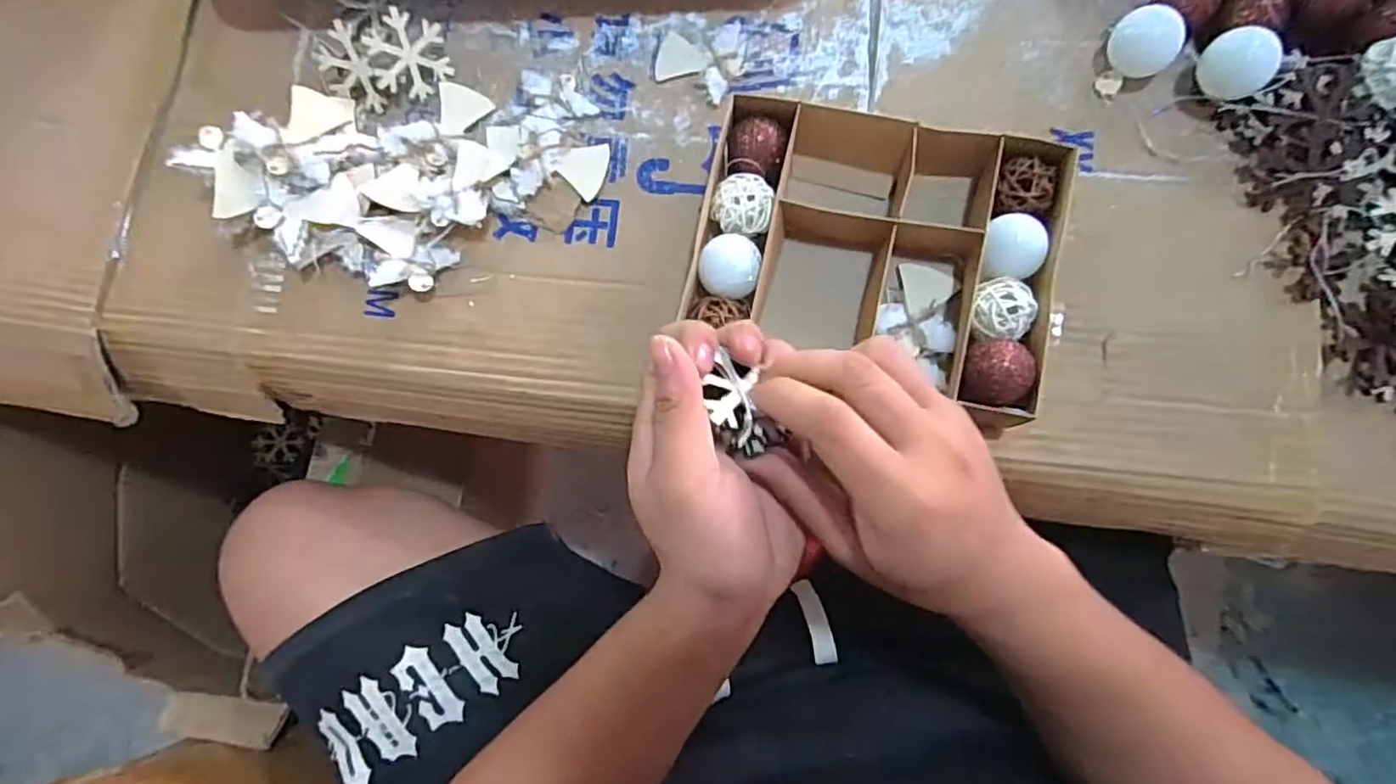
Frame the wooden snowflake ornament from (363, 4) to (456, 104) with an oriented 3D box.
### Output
[{"bbox_3d":[-0.196,-0.229,0.454,0.052,0.010,0.050,6,109,-32],"label":"wooden snowflake ornament"}]

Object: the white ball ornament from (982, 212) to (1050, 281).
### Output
[{"bbox_3d":[0.185,-0.083,0.399,0.037,0.037,0.034,-2,81,4],"label":"white ball ornament"}]

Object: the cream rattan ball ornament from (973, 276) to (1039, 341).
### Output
[{"bbox_3d":[0.177,-0.046,0.396,0.037,0.037,0.036,-1,81,4],"label":"cream rattan ball ornament"}]

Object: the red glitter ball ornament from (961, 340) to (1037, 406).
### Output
[{"bbox_3d":[0.165,-0.009,0.377,0.034,0.040,0.034,-4,81,4],"label":"red glitter ball ornament"}]

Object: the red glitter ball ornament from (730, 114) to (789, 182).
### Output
[{"bbox_3d":[0.037,-0.148,0.422,0.034,0.037,0.035,9,82,6],"label":"red glitter ball ornament"}]

